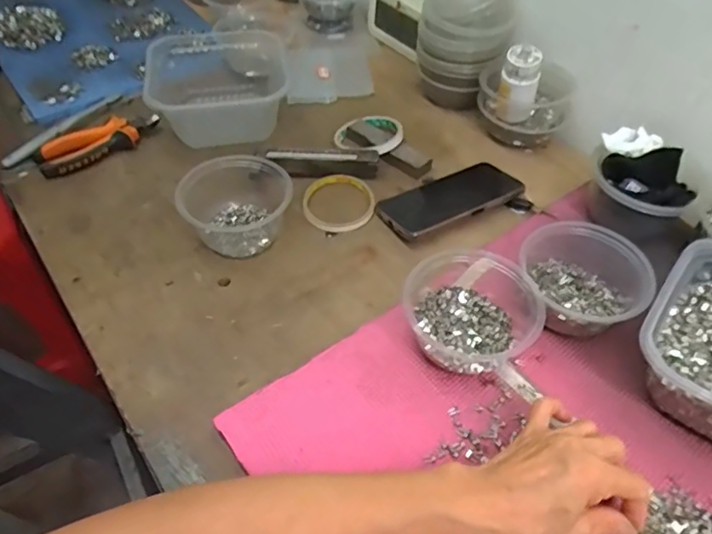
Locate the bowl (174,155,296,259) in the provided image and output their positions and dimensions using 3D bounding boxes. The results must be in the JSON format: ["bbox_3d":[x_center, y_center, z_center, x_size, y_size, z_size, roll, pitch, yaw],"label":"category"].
[{"bbox_3d":[-0.124,-0.067,0.592,0.116,0.066,0.105,-15,51,-12],"label":"bowl"}]

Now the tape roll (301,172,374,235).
[{"bbox_3d":[-0.020,-0.076,0.641,0.080,0.011,0.081,0,50,0],"label":"tape roll"}]

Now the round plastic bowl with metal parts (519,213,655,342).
[{"bbox_3d":[0.208,0.013,0.519,0.113,0.068,0.118,0,50,0],"label":"round plastic bowl with metal parts"}]

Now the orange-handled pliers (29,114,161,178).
[{"bbox_3d":[-0.314,-0.154,0.686,0.147,0.028,0.051,-27,55,-23],"label":"orange-handled pliers"}]

